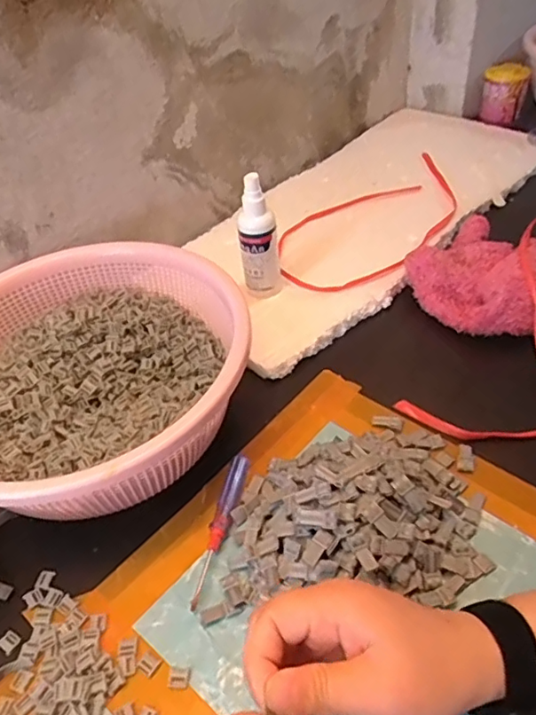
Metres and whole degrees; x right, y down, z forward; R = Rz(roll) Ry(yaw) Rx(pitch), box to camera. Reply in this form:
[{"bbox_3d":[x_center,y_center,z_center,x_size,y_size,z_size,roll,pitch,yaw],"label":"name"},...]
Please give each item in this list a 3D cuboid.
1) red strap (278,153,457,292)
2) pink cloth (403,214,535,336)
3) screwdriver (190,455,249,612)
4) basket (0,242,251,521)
[{"bbox_3d":[0.126,-0.148,0.625,0.259,0.026,0.154,-24,46,-18],"label":"red strap"},{"bbox_3d":[0.240,-0.081,0.552,0.196,0.048,0.130,0,44,7],"label":"pink cloth"},{"bbox_3d":[-0.035,0.124,0.419,0.014,0.010,0.121,6,45,13],"label":"screwdriver"},{"bbox_3d":[-0.152,0.022,0.475,0.248,0.103,0.262,-3,43,3],"label":"basket"}]

